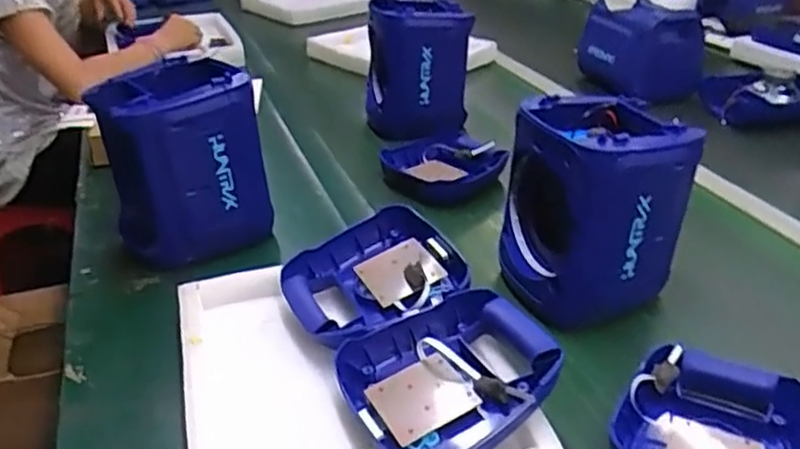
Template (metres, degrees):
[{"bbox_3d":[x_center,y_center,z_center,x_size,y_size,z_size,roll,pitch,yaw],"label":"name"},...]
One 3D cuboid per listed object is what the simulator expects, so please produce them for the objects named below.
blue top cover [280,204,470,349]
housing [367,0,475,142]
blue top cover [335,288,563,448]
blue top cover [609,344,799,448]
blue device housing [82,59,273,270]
[{"bbox_3d":[-0.028,0.055,0.743,0.185,0.055,0.165,-26,46,-9],"label":"blue top cover"},{"bbox_3d":[0.029,-0.281,1.254,0.174,0.226,0.142,-2,29,-7],"label":"housing"},{"bbox_3d":[0.053,0.140,0.621,0.196,0.077,0.169,-14,32,-22],"label":"blue top cover"},{"bbox_3d":[0.280,0.185,0.608,0.163,0.043,0.174,14,31,21],"label":"blue top cover"},{"bbox_3d":[-0.277,-0.080,0.883,0.183,0.218,0.151,-9,31,-19],"label":"blue device housing"}]

